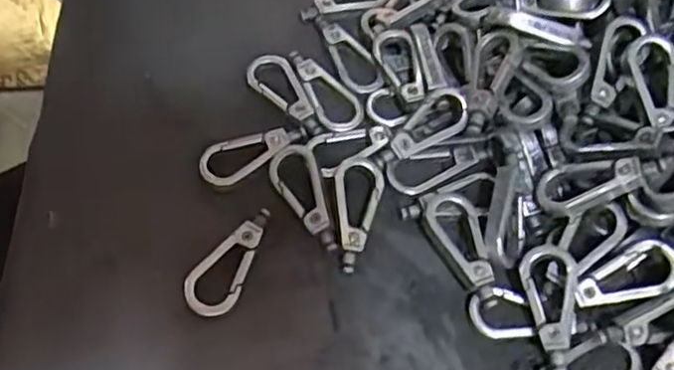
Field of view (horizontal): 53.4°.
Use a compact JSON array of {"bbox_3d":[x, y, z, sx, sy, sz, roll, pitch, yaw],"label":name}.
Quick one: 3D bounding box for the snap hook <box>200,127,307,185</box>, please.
[{"bbox_3d":[-0.027,-0.011,0.217,0.036,0.004,0.015,-16,63,-12],"label":"snap hook"}]

